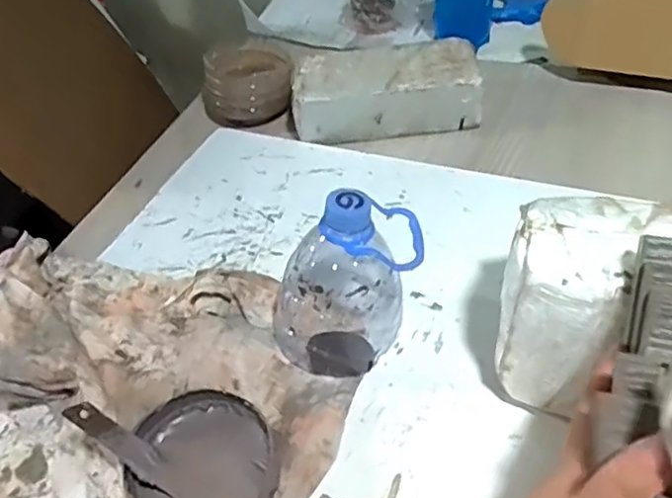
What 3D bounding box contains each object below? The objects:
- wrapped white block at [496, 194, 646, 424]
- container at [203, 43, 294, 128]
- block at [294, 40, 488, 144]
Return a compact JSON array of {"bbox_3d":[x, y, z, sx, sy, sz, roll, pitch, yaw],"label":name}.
[{"bbox_3d":[0.148,0.041,0.418,0.076,0.125,0.110,13,47,20],"label":"wrapped white block"},{"bbox_3d":[-0.108,-0.197,0.732,0.097,0.062,0.092,-4,43,3],"label":"container"},{"bbox_3d":[0.055,-0.171,0.689,0.197,0.069,0.081,-6,43,1],"label":"block"}]

